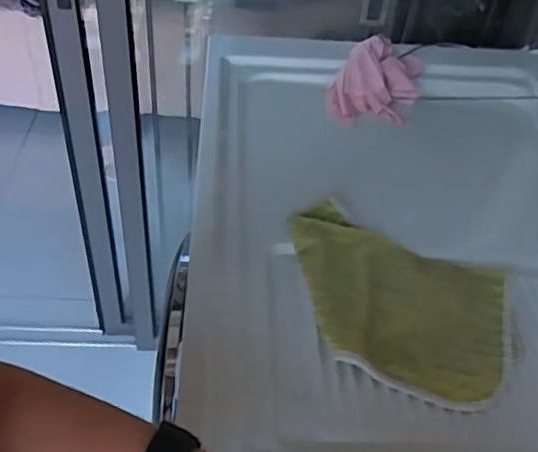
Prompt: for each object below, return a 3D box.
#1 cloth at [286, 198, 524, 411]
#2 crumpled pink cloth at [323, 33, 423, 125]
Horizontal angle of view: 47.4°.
[{"bbox_3d":[0.121,0.072,0.606,0.240,0.014,0.179,20,47,15],"label":"cloth"},{"bbox_3d":[0.157,-0.216,0.919,0.133,0.103,0.155,10,45,6],"label":"crumpled pink cloth"}]

